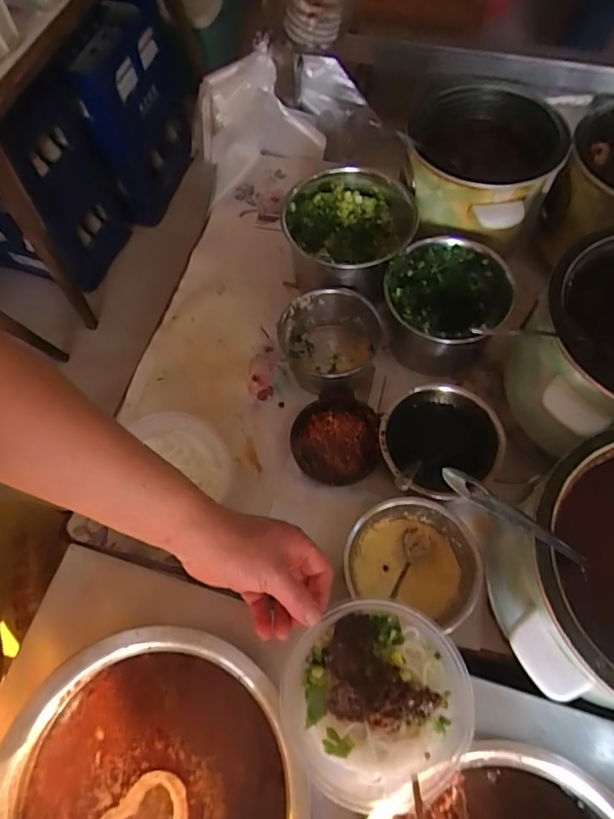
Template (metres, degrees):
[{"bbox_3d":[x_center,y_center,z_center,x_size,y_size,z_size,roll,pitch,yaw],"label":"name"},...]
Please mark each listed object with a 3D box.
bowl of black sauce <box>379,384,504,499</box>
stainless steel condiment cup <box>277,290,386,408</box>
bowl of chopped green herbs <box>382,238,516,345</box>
[{"bbox_3d":[0.147,0.039,0.583,0.130,0.067,0.120,-1,65,2],"label":"bowl of black sauce"},{"bbox_3d":[0.029,-0.086,0.664,0.130,0.067,0.130,-1,65,2],"label":"stainless steel condiment cup"},{"bbox_3d":[0.174,-0.135,0.653,0.145,0.101,0.139,-1,65,2],"label":"bowl of chopped green herbs"}]

